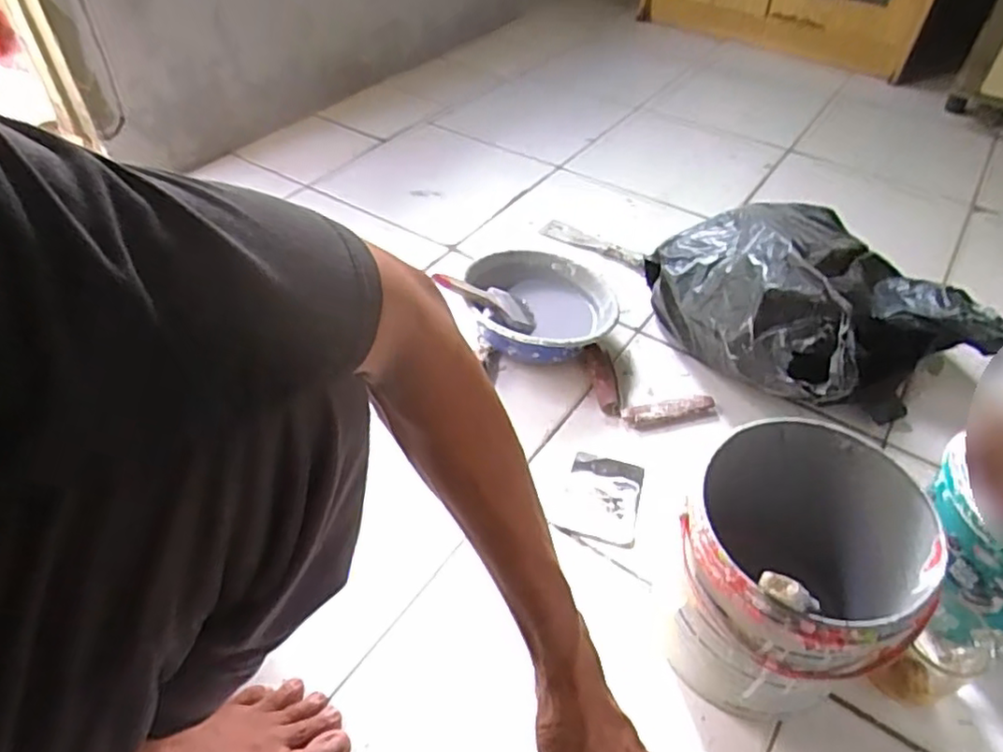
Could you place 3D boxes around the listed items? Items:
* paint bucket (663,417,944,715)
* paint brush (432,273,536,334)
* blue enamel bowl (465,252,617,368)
[{"bbox_3d":[0.228,0.167,0.536,0.167,0.193,0.179,28,51,23],"label":"paint bucket"},{"bbox_3d":[-0.021,-0.101,0.819,0.151,0.011,0.071,22,34,-36],"label":"paint brush"},{"bbox_3d":[0.055,-0.085,0.853,0.181,0.083,0.192,1,46,-1],"label":"blue enamel bowl"}]

